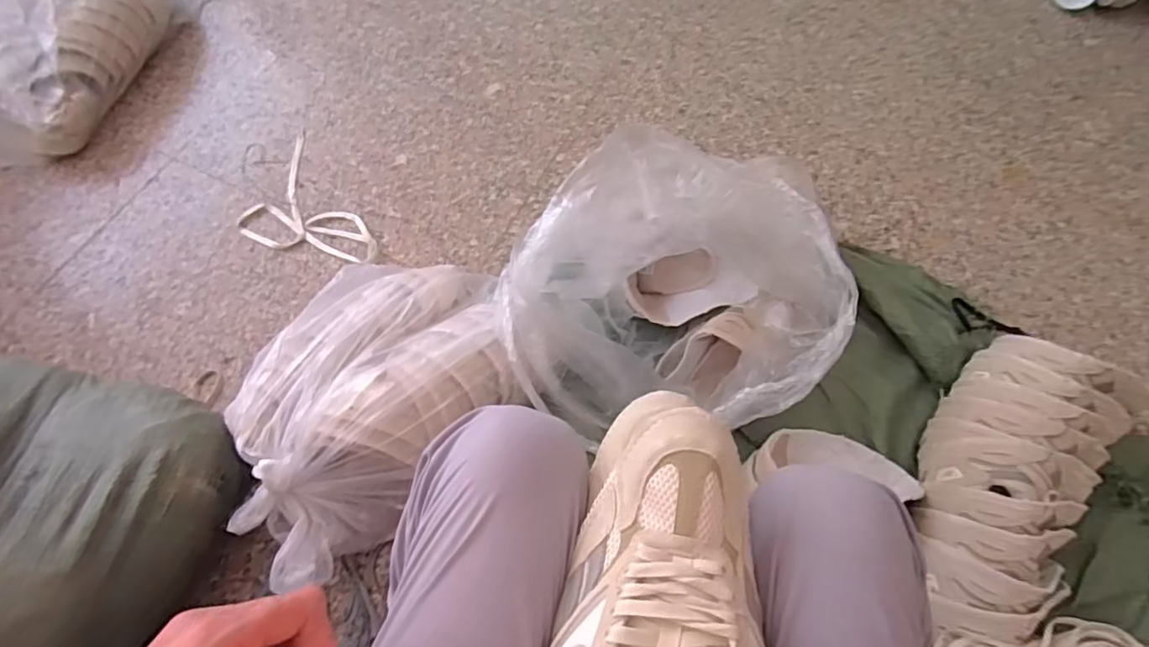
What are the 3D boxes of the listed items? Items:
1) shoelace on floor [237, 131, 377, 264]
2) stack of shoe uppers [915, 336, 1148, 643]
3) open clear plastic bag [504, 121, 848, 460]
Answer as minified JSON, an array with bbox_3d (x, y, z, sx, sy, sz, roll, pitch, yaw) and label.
[{"bbox_3d":[-0.475,-0.185,0.995,0.171,0.008,0.310,-34,69,-15],"label":"shoelace on floor"},{"bbox_3d":[0.533,0.195,0.705,0.195,0.105,0.391,37,70,15],"label":"stack of shoe uppers"},{"bbox_3d":[0.114,-0.007,0.685,0.321,0.262,0.304,-38,71,-16],"label":"open clear plastic bag"}]

